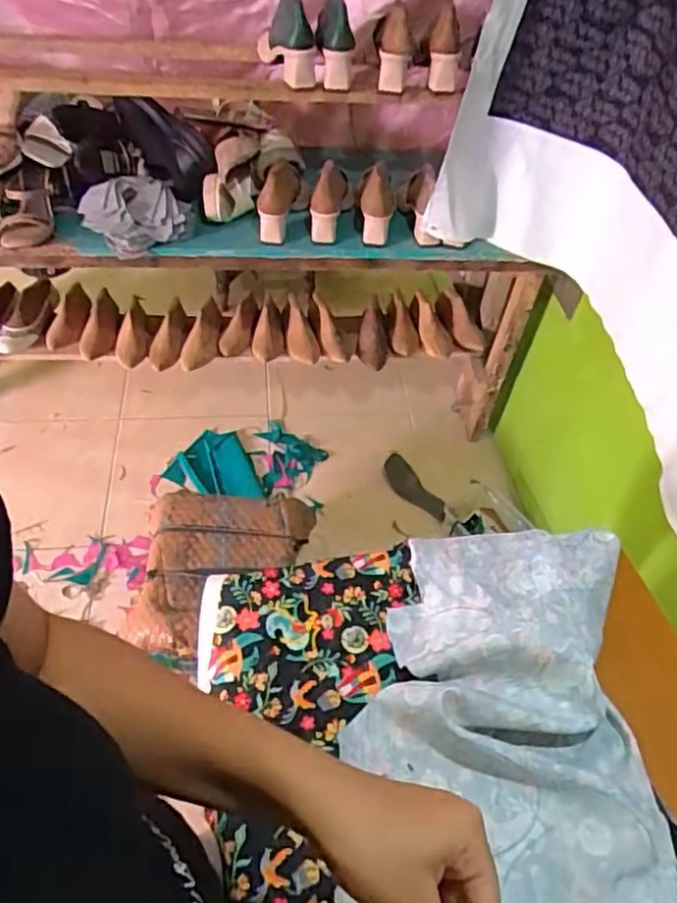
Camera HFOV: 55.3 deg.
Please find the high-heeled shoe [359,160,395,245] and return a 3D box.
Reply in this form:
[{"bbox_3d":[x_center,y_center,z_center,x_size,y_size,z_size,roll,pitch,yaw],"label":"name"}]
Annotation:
[{"bbox_3d":[0.079,-0.520,1.279,0.071,0.126,0.190,9,50,2],"label":"high-heeled shoe"}]

